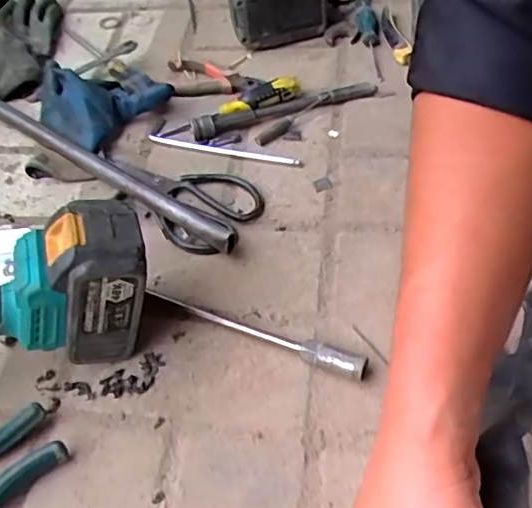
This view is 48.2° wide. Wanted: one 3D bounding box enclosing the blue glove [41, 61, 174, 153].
[{"bbox_3d":[-0.194,-0.180,0.670,0.139,0.045,0.115,32,60,28],"label":"blue glove"}]

